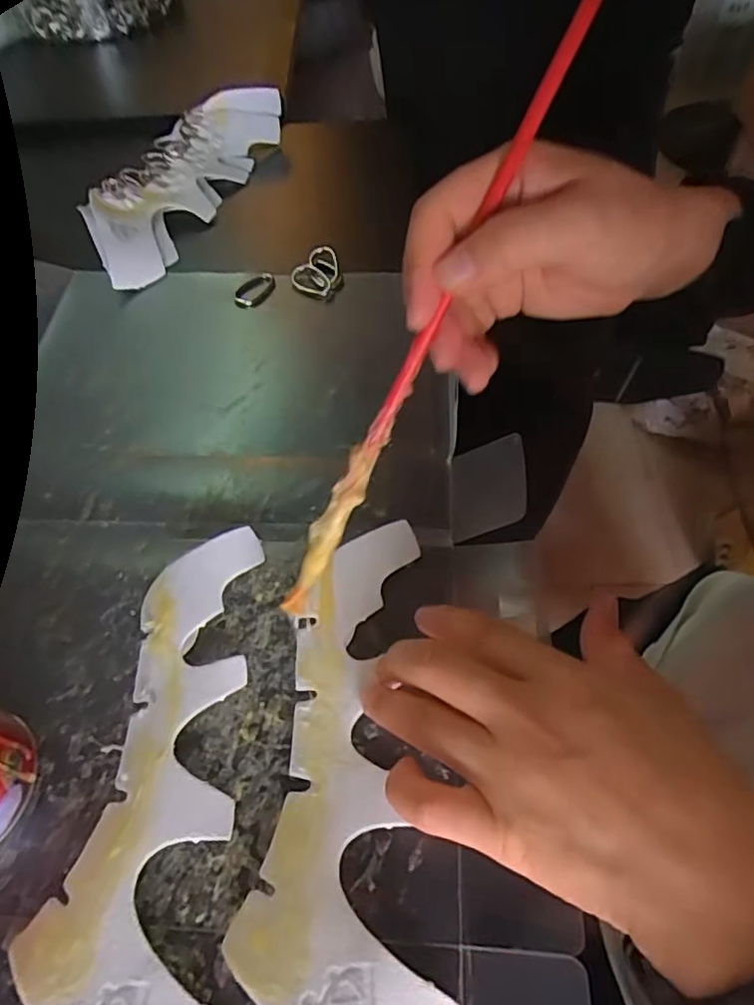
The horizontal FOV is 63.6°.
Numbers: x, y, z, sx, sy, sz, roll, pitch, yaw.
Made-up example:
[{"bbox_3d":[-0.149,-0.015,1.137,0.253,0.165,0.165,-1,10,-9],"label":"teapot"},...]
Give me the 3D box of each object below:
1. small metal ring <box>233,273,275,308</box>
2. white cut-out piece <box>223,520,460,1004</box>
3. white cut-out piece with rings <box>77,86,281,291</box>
[{"bbox_3d":[-0.084,-0.147,0.421,0.018,0.009,0.035,38,66,23],"label":"small metal ring"},{"bbox_3d":[-0.014,0.107,0.246,0.072,0.013,0.211,-5,54,4],"label":"white cut-out piece"},{"bbox_3d":[-0.165,-0.255,0.473,0.098,0.039,0.226,19,60,14],"label":"white cut-out piece with rings"}]

